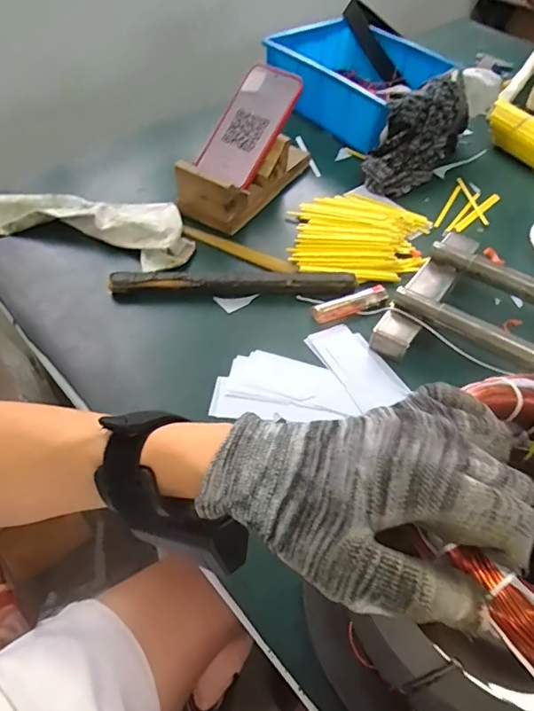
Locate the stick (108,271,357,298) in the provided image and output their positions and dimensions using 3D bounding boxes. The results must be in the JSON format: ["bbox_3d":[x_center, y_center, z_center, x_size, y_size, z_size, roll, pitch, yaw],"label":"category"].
[{"bbox_3d":[-0.036,-0.080,0.533,0.257,0.017,0.026,0,51,-3],"label":"stick"}]

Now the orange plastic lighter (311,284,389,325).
[{"bbox_3d":[0.090,-0.055,0.532,0.087,0.008,0.022,-19,54,-16],"label":"orange plastic lighter"}]

